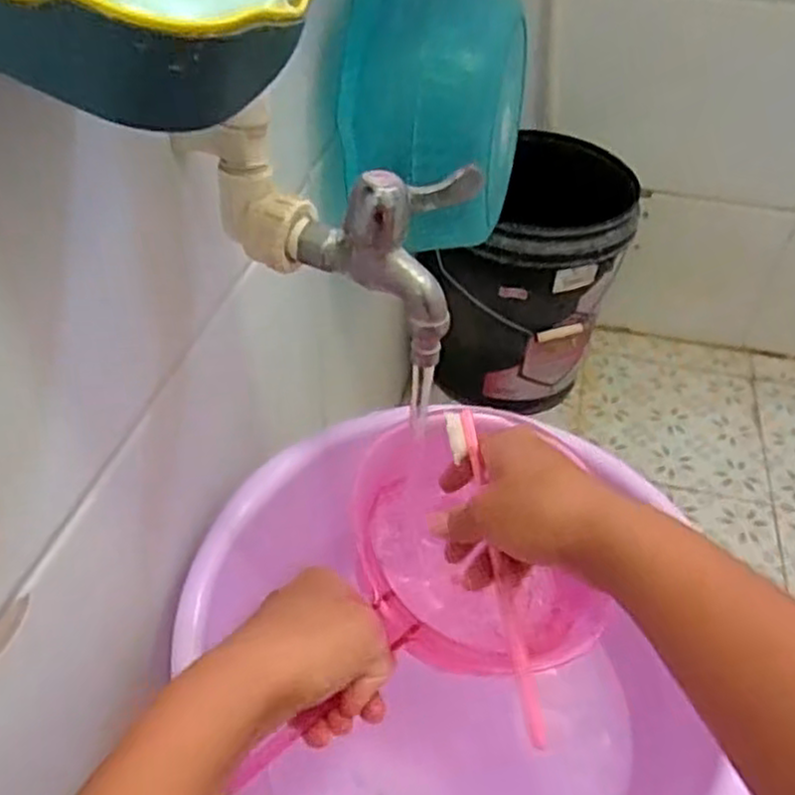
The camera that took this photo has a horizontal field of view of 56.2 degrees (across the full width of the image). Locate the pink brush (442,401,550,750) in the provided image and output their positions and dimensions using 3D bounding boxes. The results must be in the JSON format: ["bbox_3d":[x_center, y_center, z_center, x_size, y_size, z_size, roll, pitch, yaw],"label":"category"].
[{"bbox_3d":[0.053,0.093,0.393,0.014,0.009,0.176,-12,85,-18],"label":"pink brush"}]

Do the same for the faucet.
[{"bbox_3d":[-0.005,-0.076,0.384,0.082,0.087,0.044,19,45,16],"label":"faucet"}]

